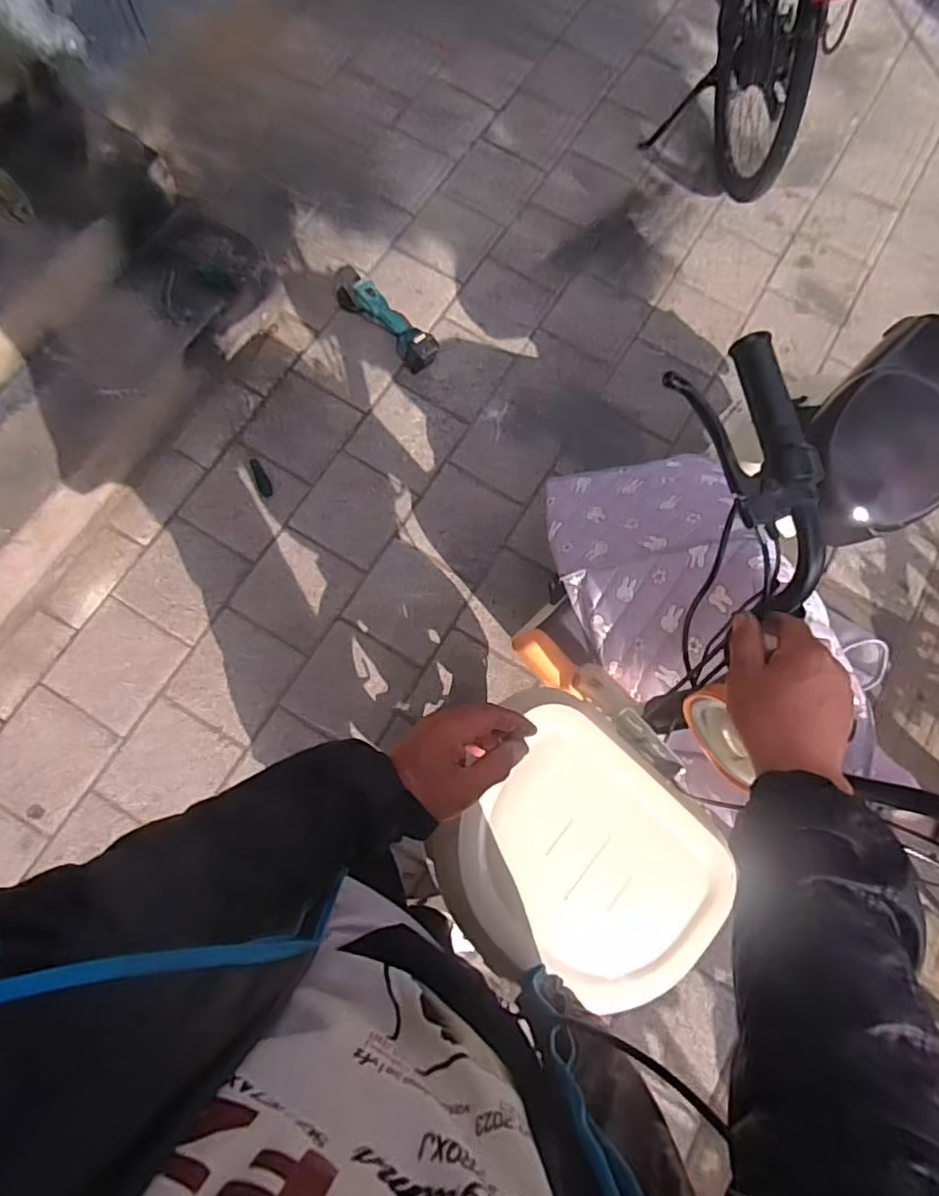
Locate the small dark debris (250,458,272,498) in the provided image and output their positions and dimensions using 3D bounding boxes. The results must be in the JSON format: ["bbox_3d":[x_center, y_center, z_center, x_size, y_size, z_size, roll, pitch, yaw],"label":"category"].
[{"bbox_3d":[-0.551,-0.317,1.591,0.036,0.016,0.121,-25,78,-6],"label":"small dark debris"}]

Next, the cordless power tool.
[{"bbox_3d":[-0.242,-0.795,1.661,0.103,0.114,0.434,-42,80,-10],"label":"cordless power tool"}]

